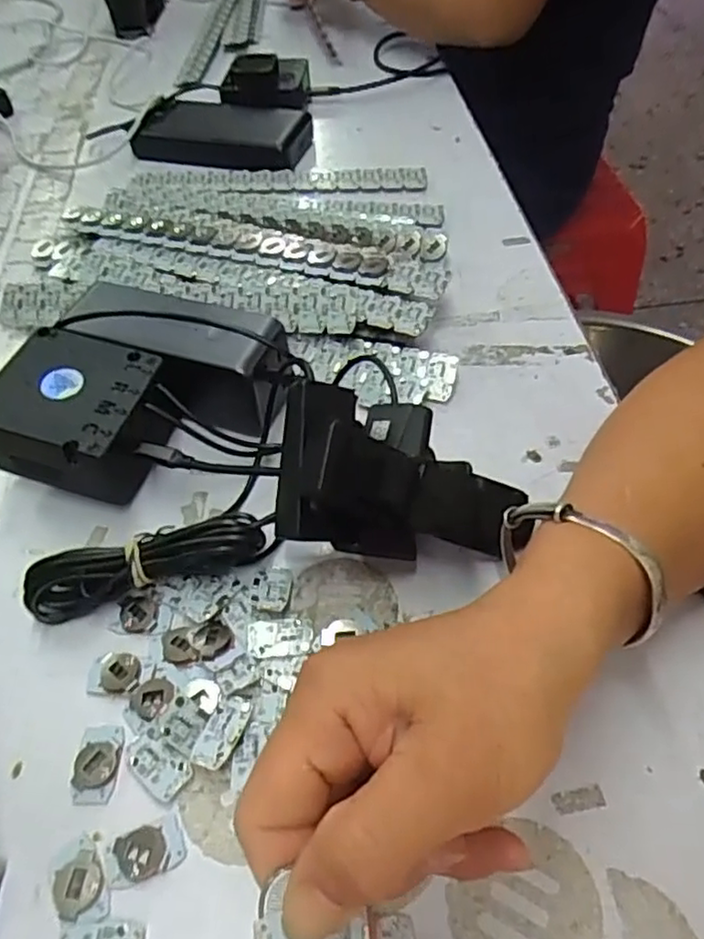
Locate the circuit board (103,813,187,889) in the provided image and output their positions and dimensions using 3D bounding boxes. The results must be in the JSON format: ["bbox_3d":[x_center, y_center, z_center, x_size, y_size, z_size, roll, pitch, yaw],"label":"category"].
[{"bbox_3d":[-0.081,0.148,0.250,0.029,0.004,0.018,-18,53,-10],"label":"circuit board"}]

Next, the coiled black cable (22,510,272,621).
[{"bbox_3d":[-0.099,0.046,0.311,0.111,0.034,0.025,-12,52,-6],"label":"coiled black cable"}]

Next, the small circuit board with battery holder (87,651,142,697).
[{"bbox_3d":[-0.108,0.092,0.294,0.025,0.006,0.018,3,52,6],"label":"small circuit board with battery holder"}]

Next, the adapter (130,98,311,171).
[{"bbox_3d":[-0.116,-0.308,0.594,0.159,0.024,0.081,12,54,13],"label":"adapter"}]

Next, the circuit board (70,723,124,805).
[{"bbox_3d":[-0.106,0.122,0.272,0.018,0.006,0.031,-3,52,1],"label":"circuit board"}]

